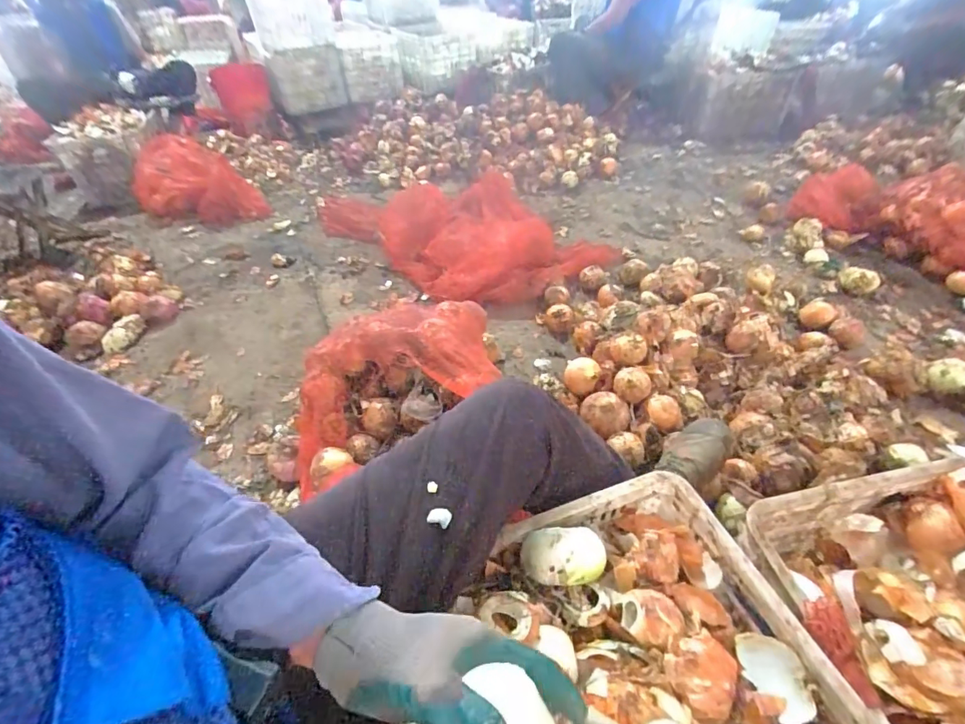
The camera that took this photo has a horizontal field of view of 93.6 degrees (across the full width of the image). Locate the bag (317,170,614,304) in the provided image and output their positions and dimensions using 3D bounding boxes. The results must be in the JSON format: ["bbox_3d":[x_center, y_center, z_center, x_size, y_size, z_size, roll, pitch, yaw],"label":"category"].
[{"bbox_3d":[-0.117,-0.501,1.697,1.167,0.191,0.605,31,53,31],"label":"bag"}]

